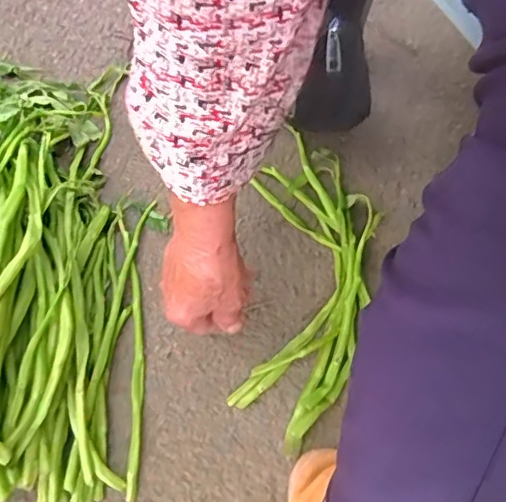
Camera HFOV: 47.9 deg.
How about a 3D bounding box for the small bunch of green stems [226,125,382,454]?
[{"bbox_3d":[0.055,0.023,0.558,0.118,0.028,0.312,6,67,1],"label":"small bunch of green stems"}]

